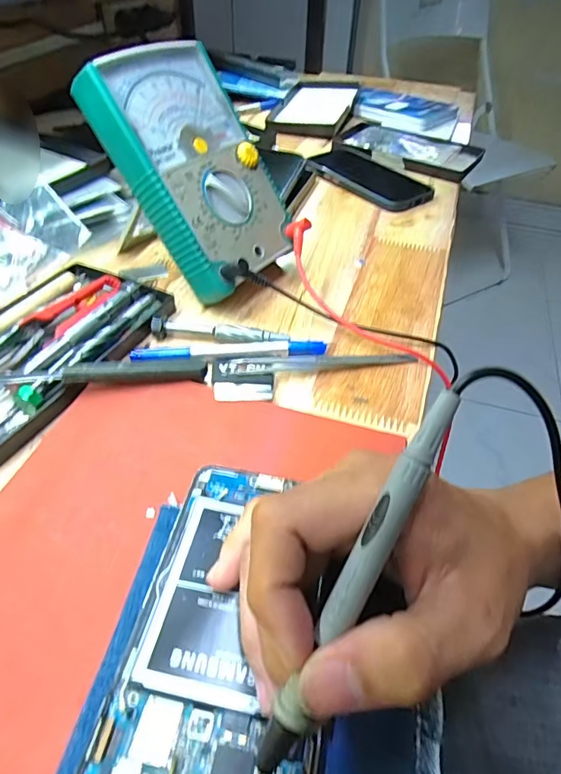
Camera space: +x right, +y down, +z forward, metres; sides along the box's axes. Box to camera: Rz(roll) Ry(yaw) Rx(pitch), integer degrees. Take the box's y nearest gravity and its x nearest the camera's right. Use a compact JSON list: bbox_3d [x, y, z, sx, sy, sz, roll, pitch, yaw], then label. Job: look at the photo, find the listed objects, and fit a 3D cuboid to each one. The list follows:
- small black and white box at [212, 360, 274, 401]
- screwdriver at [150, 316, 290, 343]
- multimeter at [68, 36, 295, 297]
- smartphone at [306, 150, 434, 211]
[{"bbox_3d":[-0.025,-0.005,0.309,0.039,0.005,0.036,3,45,-1],"label":"small black and white box"},{"bbox_3d":[-0.043,-0.038,0.337,0.095,0.010,0.011,6,45,2],"label":"screwdriver"},{"bbox_3d":[-0.062,-0.160,0.357,0.110,0.168,0.032,-40,18,-35],"label":"multimeter"},{"bbox_3d":[0.102,-0.244,0.553,0.079,0.009,0.155,-32,56,-31],"label":"smartphone"}]

